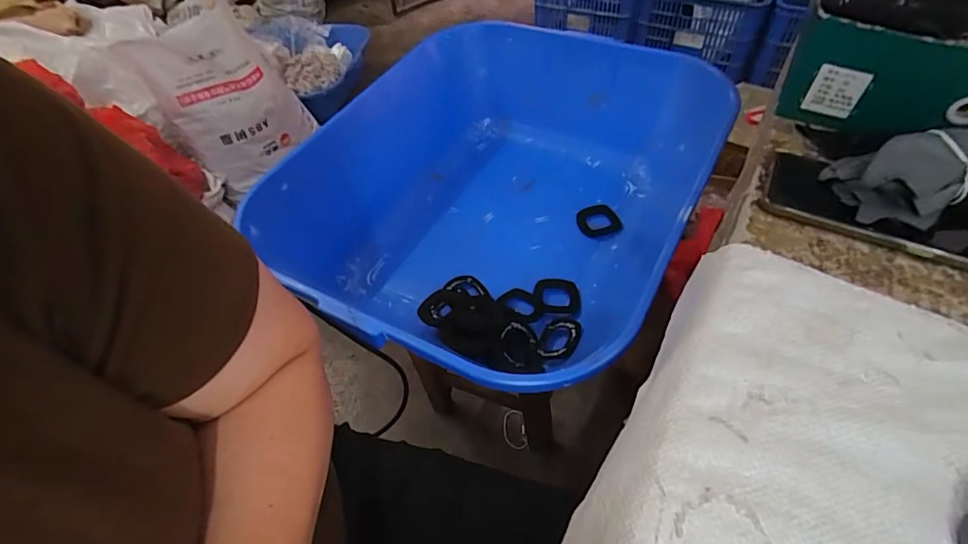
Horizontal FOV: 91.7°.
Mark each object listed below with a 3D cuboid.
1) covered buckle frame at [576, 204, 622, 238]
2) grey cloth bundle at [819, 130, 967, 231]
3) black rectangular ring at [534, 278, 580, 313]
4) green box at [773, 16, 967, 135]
[{"bbox_3d":[0.178,-0.080,0.732,0.062,0.006,0.058,-16,61,-2],"label":"covered buckle frame"},{"bbox_3d":[0.346,-0.071,0.367,0.117,0.051,0.072,-7,51,-3],"label":"grey cloth bundle"},{"bbox_3d":[0.101,0.034,0.644,0.062,0.009,0.057,5,52,9],"label":"black rectangular ring"},{"bbox_3d":[0.359,-0.160,0.411,0.170,0.088,0.015,25,56,21],"label":"green box"}]

